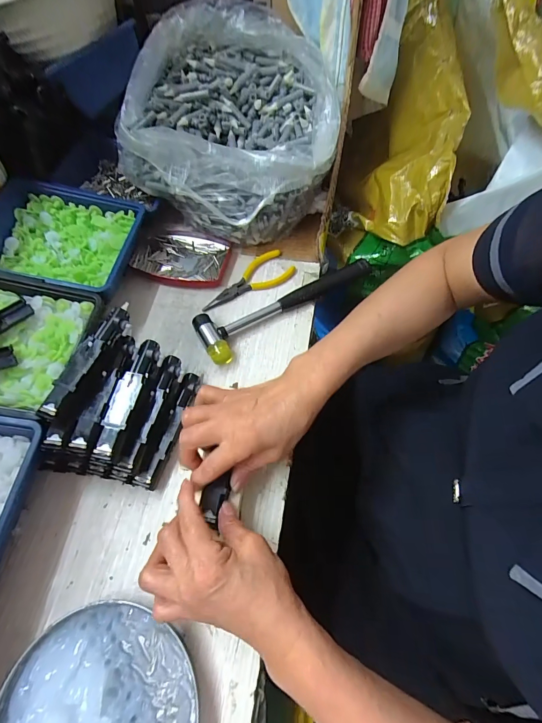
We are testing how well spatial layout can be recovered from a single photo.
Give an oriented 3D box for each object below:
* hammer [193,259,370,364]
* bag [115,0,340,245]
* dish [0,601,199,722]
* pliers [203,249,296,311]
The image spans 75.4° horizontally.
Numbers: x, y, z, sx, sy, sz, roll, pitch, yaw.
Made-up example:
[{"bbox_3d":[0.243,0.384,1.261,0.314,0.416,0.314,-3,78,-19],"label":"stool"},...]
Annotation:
[{"bbox_3d":[0.020,-0.075,0.424,0.228,0.020,0.062,-29,66,-15],"label":"hammer"},{"bbox_3d":[-0.045,-0.299,0.460,0.246,0.163,0.244,10,62,5],"label":"bag"},{"bbox_3d":[-0.128,0.262,0.248,0.141,0.028,0.141,0,62,0],"label":"dish"},{"bbox_3d":[-0.031,-0.102,0.442,0.124,0.006,0.047,-31,66,-15],"label":"pliers"}]

